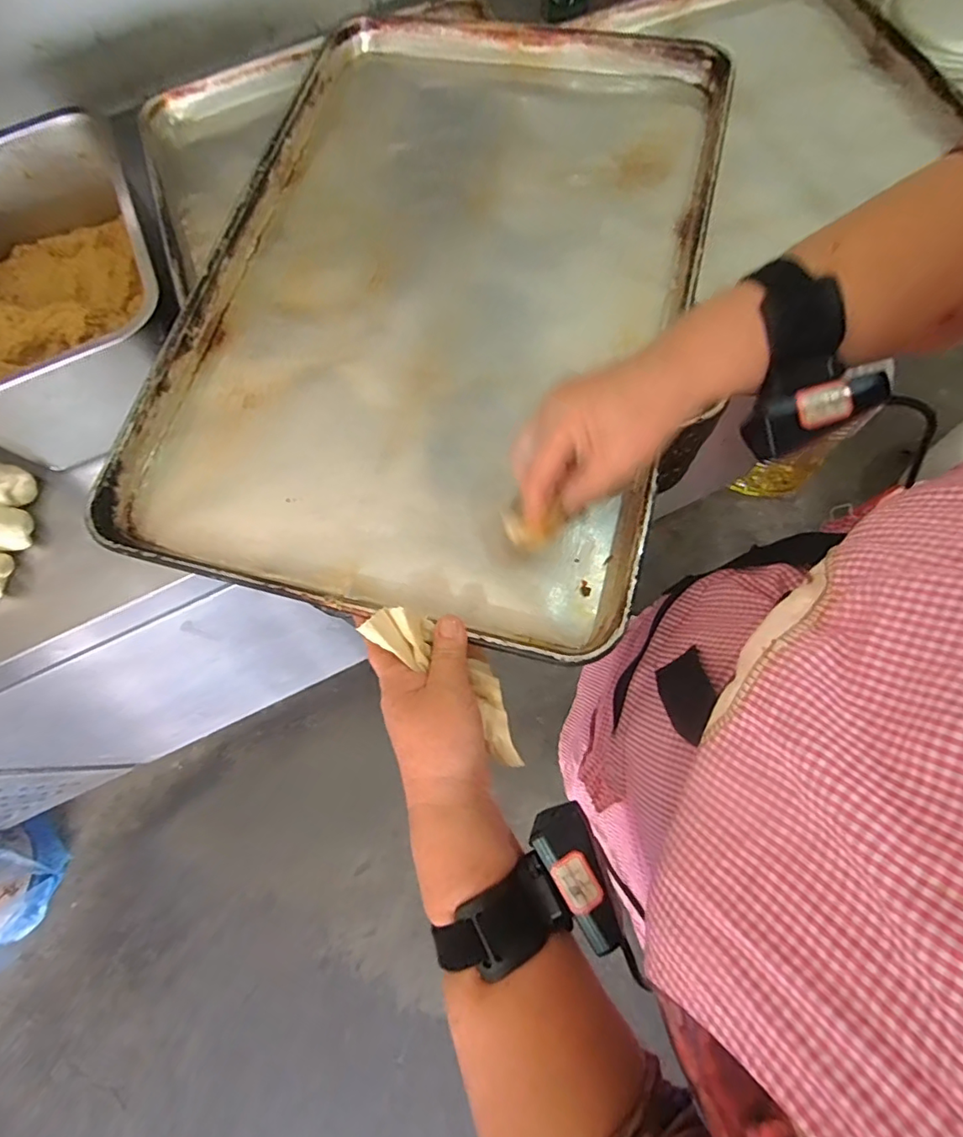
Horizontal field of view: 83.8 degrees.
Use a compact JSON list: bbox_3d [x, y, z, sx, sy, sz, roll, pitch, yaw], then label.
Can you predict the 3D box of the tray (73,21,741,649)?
[{"bbox_3d":[-0.032,-0.249,0.462,0.392,0.033,0.592,13,74,8],"label":"tray"}]

